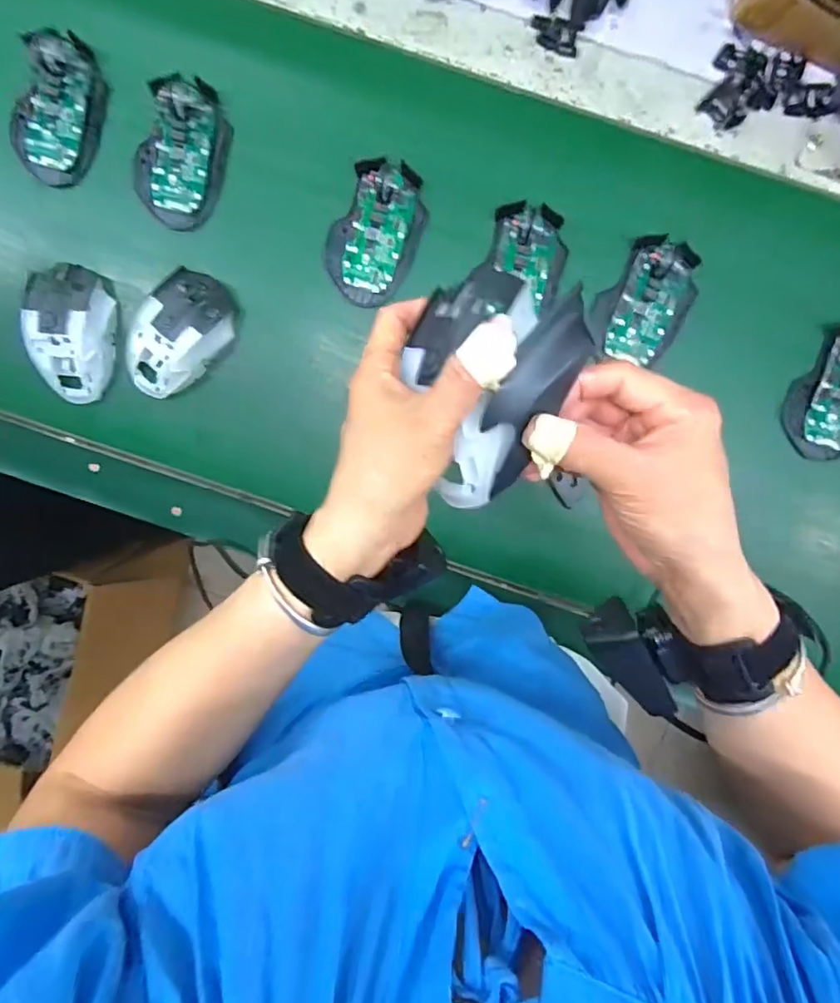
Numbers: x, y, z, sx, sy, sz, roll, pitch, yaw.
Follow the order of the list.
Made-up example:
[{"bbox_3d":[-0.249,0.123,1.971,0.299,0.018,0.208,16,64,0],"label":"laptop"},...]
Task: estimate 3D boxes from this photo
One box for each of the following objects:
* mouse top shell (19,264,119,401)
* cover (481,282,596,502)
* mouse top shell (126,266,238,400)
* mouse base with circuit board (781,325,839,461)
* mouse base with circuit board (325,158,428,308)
[{"bbox_3d":[-0.307,-0.149,0.507,0.069,0.040,0.116,1,93,2],"label":"mouse top shell"},{"bbox_3d":[0.052,-0.048,0.266,0.032,0.016,0.098,23,106,0],"label":"cover"},{"bbox_3d":[-0.211,-0.144,0.500,0.066,0.034,0.112,37,93,0],"label":"mouse top shell"},{"bbox_3d":[0.364,-0.093,0.493,0.067,0.030,0.115,21,99,0],"label":"mouse base with circuit board"},{"bbox_3d":[-0.040,-0.230,0.491,0.071,0.029,0.114,24,99,0],"label":"mouse base with circuit board"}]

